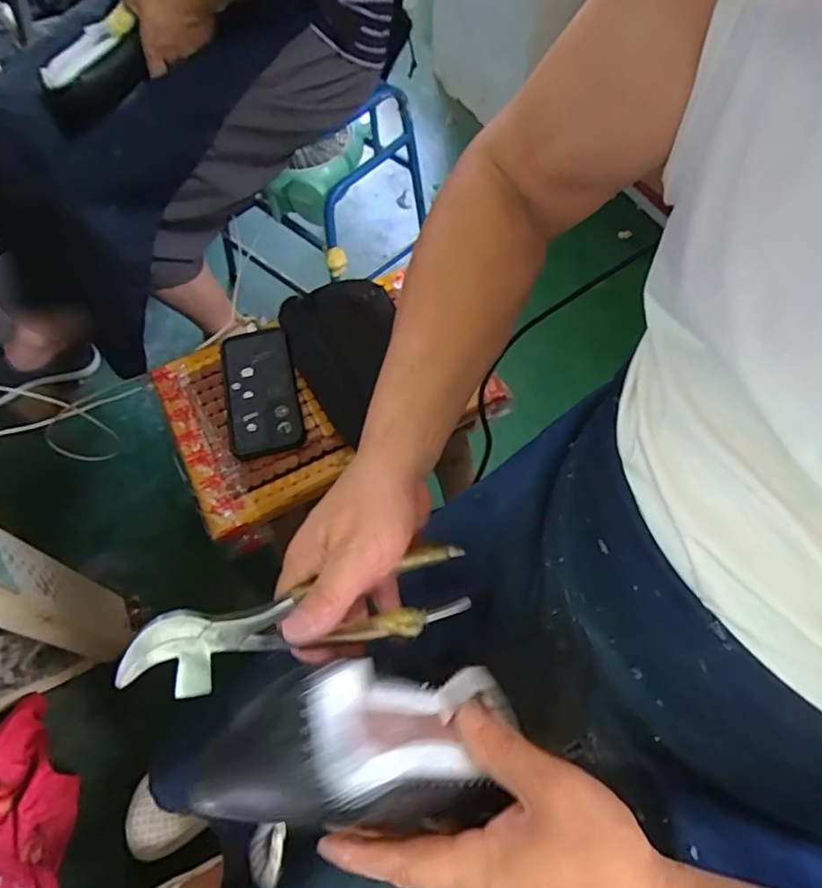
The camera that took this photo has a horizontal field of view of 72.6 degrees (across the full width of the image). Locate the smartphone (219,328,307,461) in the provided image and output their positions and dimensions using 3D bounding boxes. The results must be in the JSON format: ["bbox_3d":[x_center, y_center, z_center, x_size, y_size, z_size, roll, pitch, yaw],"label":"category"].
[{"bbox_3d":[-0.173,-0.061,0.640,0.082,0.014,0.168,-14,61,-6],"label":"smartphone"}]

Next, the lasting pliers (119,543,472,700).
[{"bbox_3d":[-0.058,0.099,0.321,0.194,0.028,0.044,-8,59,-20],"label":"lasting pliers"}]

